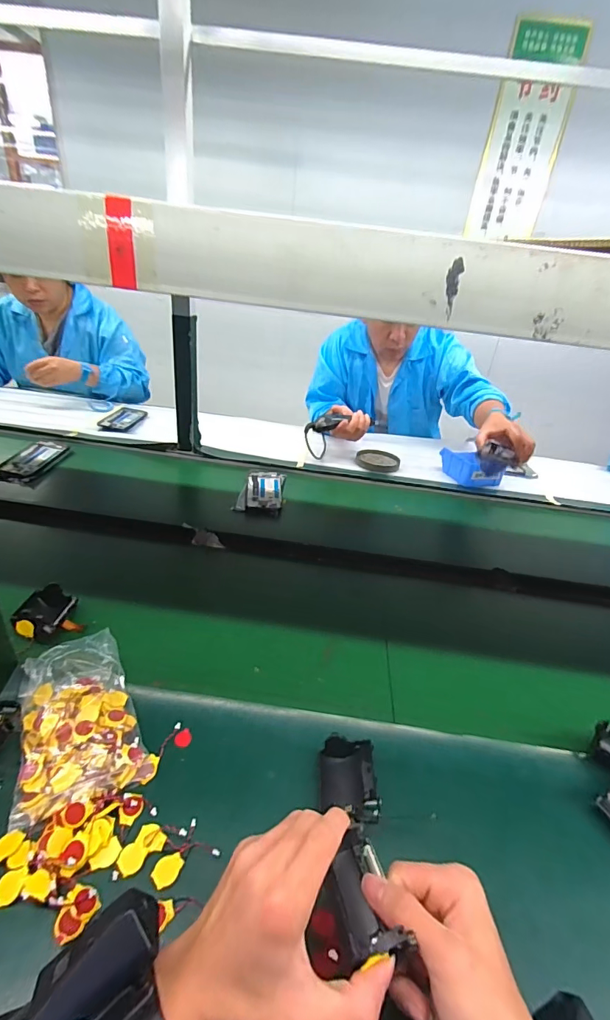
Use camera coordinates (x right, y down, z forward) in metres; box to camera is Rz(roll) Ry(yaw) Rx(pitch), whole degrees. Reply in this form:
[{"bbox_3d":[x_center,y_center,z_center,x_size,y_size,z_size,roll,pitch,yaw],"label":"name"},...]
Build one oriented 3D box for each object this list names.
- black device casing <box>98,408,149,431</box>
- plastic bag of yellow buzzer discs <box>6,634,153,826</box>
[{"bbox_3d":[-0.509,-0.252,1.190,0.080,0.020,0.172,8,31,3],"label":"black device casing"},{"bbox_3d":[-0.229,0.205,0.422,0.112,0.059,0.160,-14,36,-31],"label":"plastic bag of yellow buzzer discs"}]

